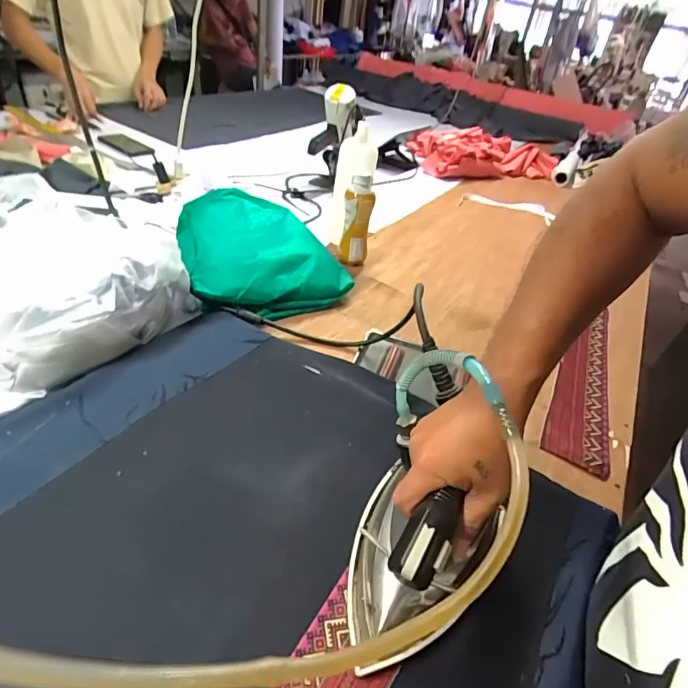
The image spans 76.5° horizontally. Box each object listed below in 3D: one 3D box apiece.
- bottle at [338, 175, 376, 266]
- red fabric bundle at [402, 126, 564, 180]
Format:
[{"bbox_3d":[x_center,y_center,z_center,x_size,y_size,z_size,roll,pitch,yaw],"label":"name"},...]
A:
[{"bbox_3d":[0.025,-0.243,0.863,0.059,0.166,0.047,9,40,-3],"label":"bottle"},{"bbox_3d":[0.503,-0.698,1.600,0.511,0.137,0.292,-7,43,-21],"label":"red fabric bundle"}]

